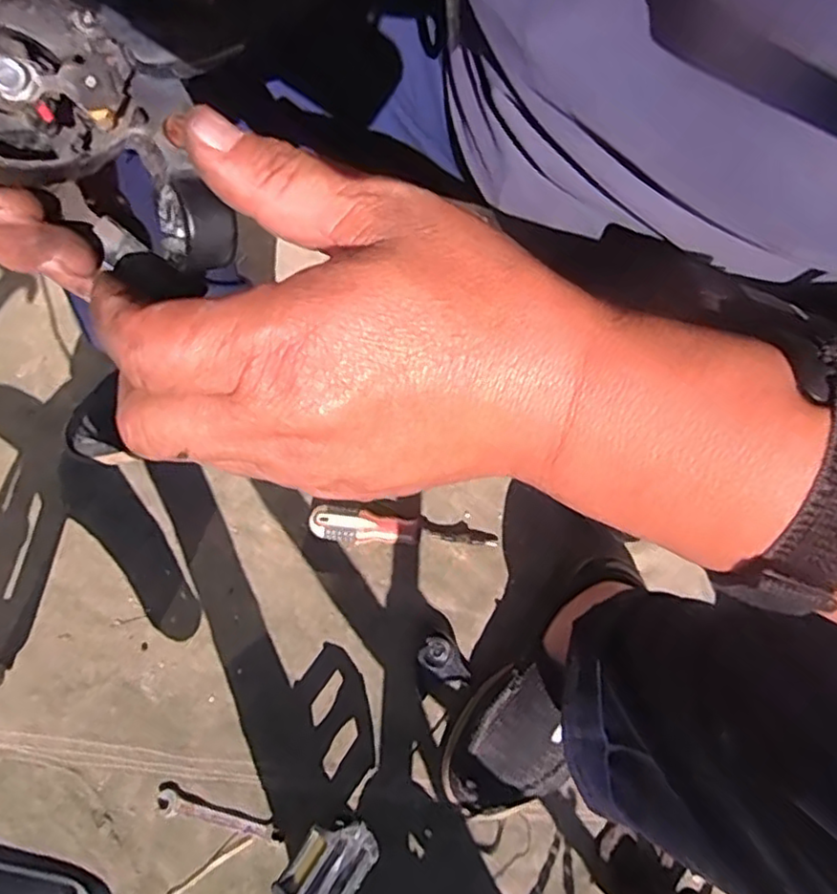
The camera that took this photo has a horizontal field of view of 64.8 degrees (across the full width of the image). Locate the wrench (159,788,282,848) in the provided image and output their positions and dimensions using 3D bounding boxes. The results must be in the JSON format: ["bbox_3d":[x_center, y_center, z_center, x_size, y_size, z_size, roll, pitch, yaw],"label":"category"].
[{"bbox_3d":[-0.178,0.333,0.589,0.115,0.006,0.018,14,69,7],"label":"wrench"}]

